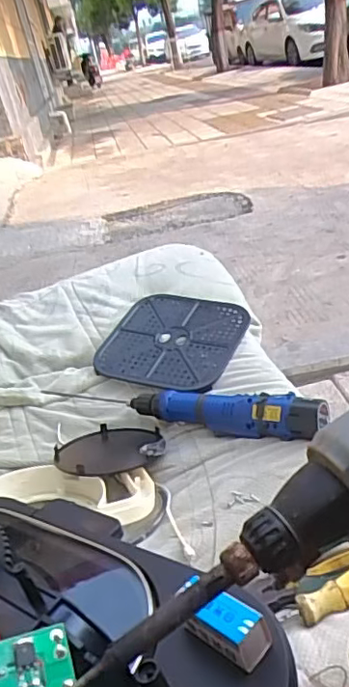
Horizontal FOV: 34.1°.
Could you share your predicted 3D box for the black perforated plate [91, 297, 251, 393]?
[{"bbox_3d":[-0.002,-0.008,0.920,0.205,0.011,0.211,12,49,25],"label":"black perforated plate"}]

